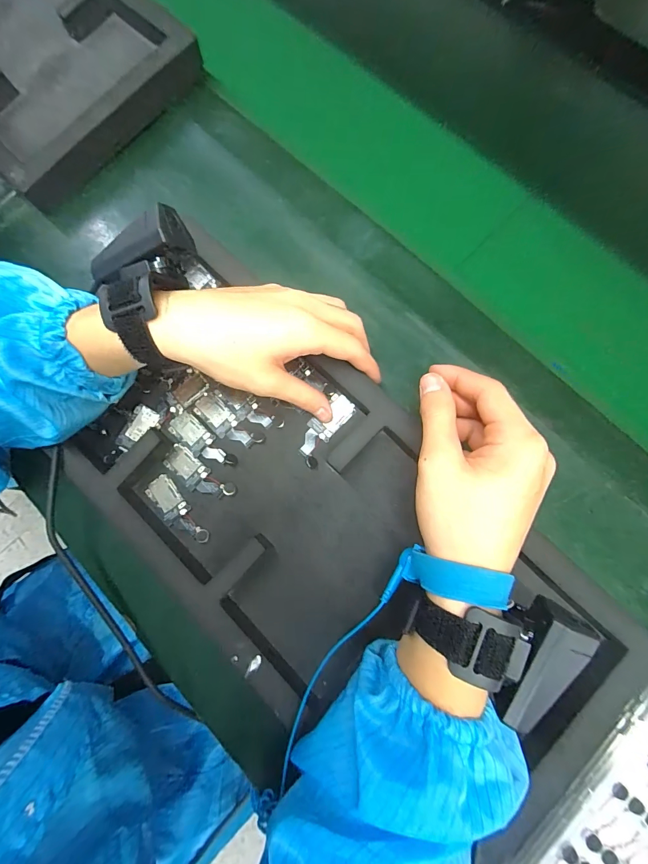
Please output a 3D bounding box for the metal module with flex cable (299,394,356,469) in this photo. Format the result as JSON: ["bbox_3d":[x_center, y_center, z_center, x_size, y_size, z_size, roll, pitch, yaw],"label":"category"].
[{"bbox_3d":[0.000,-0.002,0.302,0.025,0.004,0.062,36,84,9],"label":"metal module with flex cable"}]

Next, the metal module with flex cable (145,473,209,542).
[{"bbox_3d":[-0.120,0.065,0.296,0.022,0.004,0.065,-39,78,-7],"label":"metal module with flex cable"}]

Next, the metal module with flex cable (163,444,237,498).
[{"bbox_3d":[-0.103,0.037,0.300,0.064,0.004,0.023,34,80,9],"label":"metal module with flex cable"}]

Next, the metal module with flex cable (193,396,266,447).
[{"bbox_3d":[-0.081,-0.007,0.307,0.062,0.004,0.023,38,81,10],"label":"metal module with flex cable"}]

